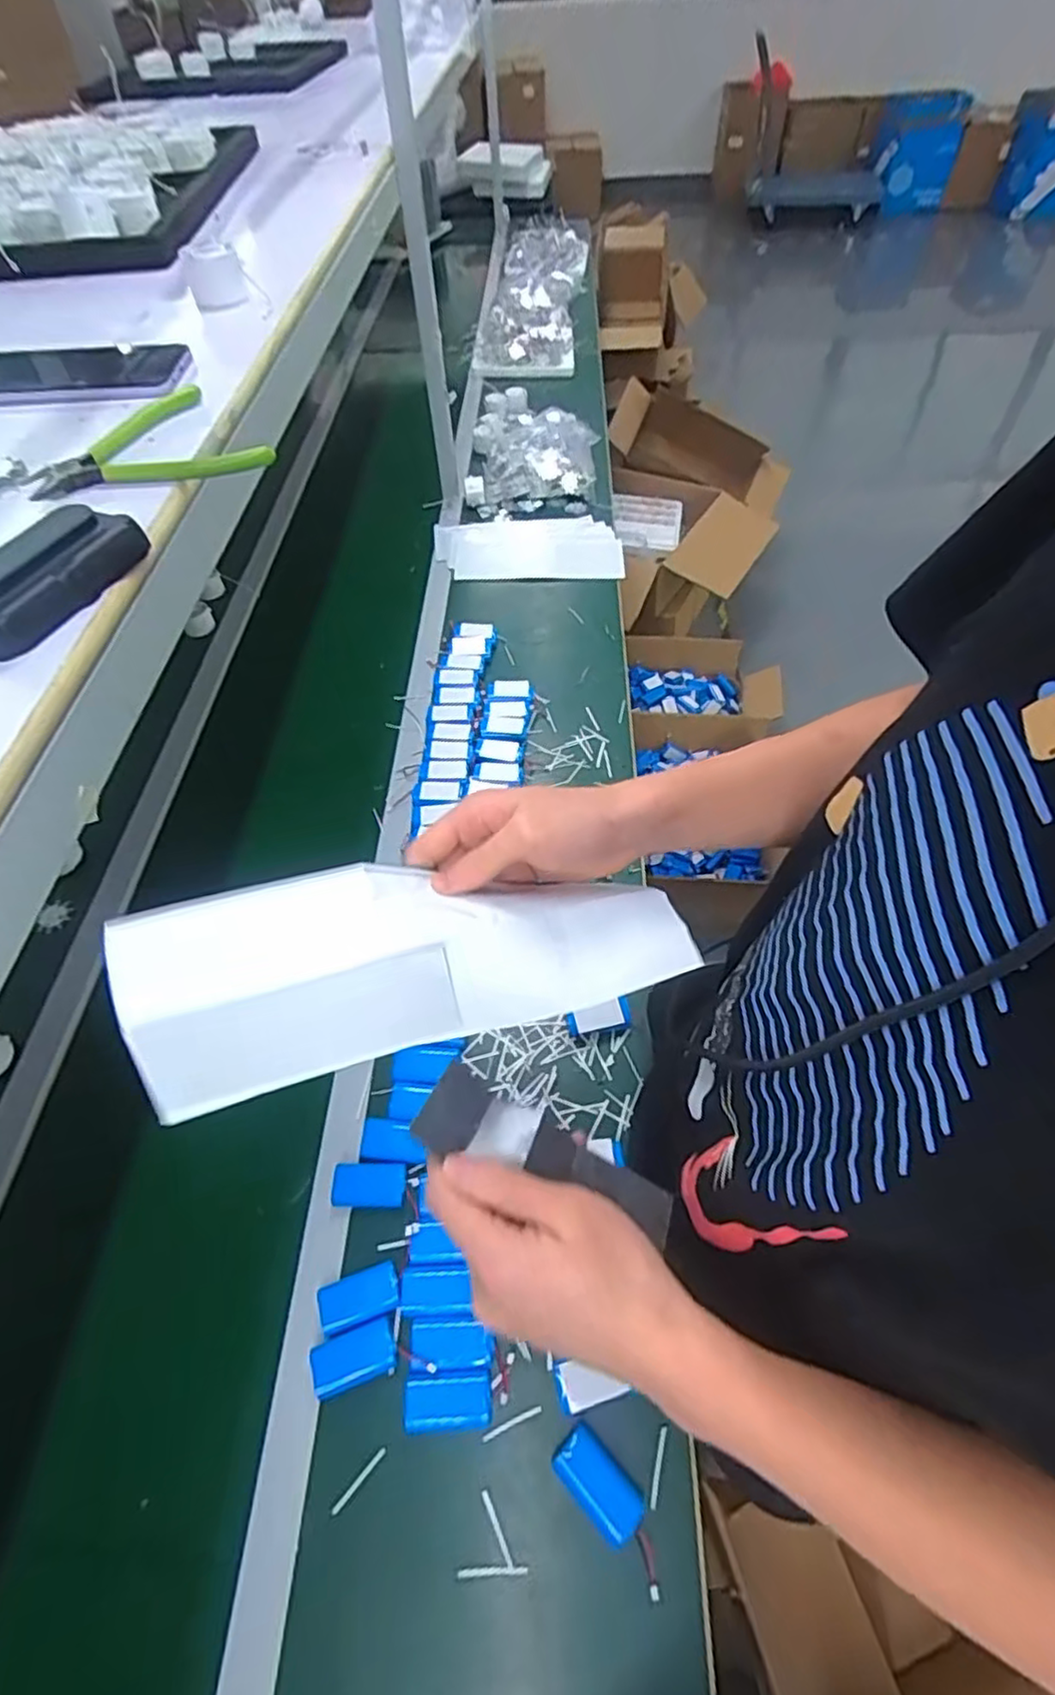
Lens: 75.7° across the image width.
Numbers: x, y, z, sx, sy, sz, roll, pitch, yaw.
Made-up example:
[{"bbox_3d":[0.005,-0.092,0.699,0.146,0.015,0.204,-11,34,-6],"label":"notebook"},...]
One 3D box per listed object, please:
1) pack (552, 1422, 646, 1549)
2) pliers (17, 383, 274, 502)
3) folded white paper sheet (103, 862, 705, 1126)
[{"bbox_3d":[0.054,0.484,0.517,0.038,0.016,0.070,-40,62,-22],"label":"pack"},{"bbox_3d":[-0.254,-0.258,0.446,0.135,0.019,0.132,-36,60,-21],"label":"pliers"},{"bbox_3d":[-0.052,0.053,0.363,0.291,0.028,0.101,-13,91,-15],"label":"folded white paper sheet"}]

